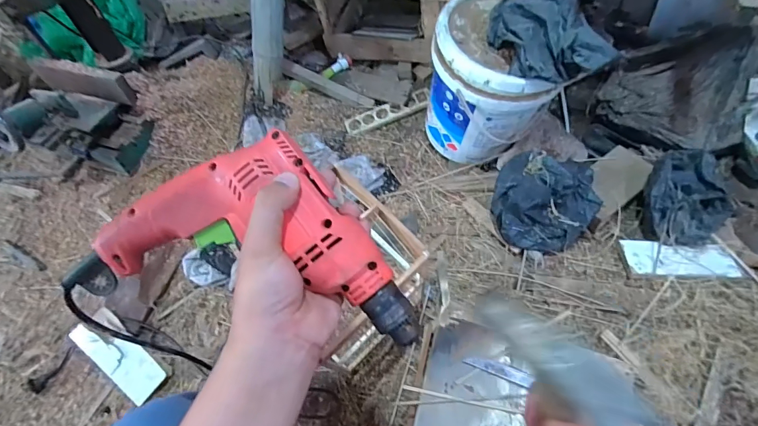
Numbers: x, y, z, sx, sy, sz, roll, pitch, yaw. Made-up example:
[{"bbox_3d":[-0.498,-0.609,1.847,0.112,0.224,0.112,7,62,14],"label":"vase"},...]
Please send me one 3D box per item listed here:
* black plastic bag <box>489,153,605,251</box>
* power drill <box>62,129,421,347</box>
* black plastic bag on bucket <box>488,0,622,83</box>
[{"bbox_3d":[0.390,-0.024,0.923,0.234,0.120,0.190,7,56,10],"label":"black plastic bag"},{"bbox_3d":[-0.095,0.009,0.318,0.267,0.070,0.136,11,95,5],"label":"power drill"},{"bbox_3d":[0.326,-0.354,0.742,0.206,0.126,0.181,1,55,6],"label":"black plastic bag on bucket"}]

